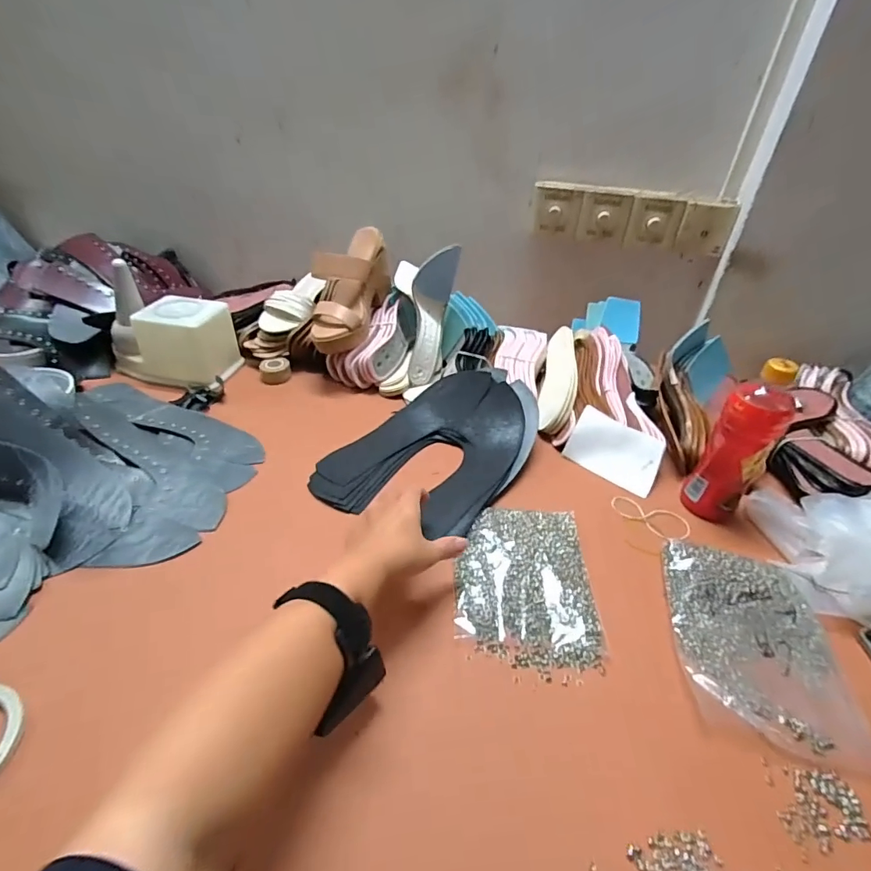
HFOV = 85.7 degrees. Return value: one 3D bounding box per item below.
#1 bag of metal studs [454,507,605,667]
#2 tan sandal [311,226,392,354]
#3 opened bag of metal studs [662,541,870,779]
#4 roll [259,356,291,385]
[{"bbox_3d":[0.091,0.147,0.490,0.140,0.020,0.177,3,38,-1],"label":"bag of metal studs"},{"bbox_3d":[-0.152,-0.231,0.778,0.110,0.093,0.219,12,72,11],"label":"tan sandal"},{"bbox_3d":[0.301,0.184,0.439,0.142,0.026,0.193,8,38,6],"label":"opened bag of metal studs"},{"bbox_3d":[-0.264,-0.106,0.776,0.048,0.030,0.040,-11,39,-19],"label":"roll"}]

